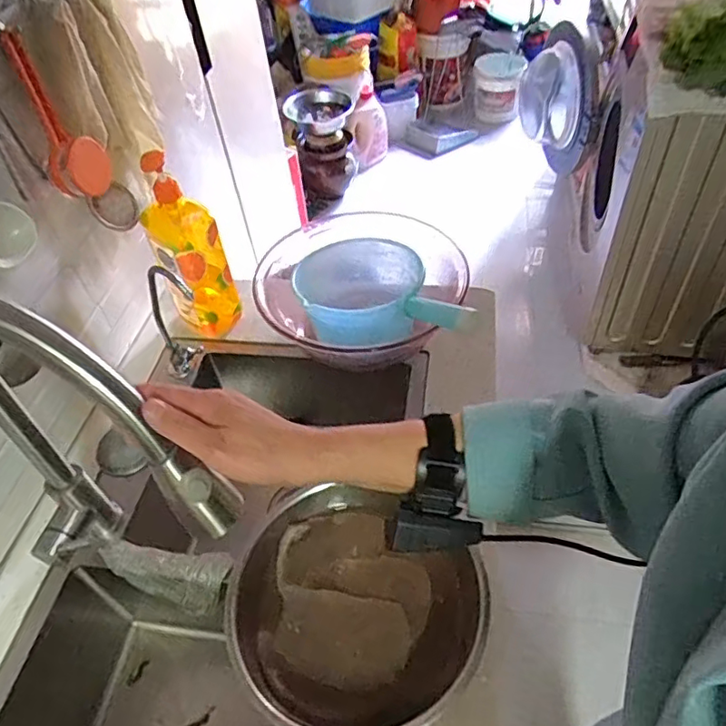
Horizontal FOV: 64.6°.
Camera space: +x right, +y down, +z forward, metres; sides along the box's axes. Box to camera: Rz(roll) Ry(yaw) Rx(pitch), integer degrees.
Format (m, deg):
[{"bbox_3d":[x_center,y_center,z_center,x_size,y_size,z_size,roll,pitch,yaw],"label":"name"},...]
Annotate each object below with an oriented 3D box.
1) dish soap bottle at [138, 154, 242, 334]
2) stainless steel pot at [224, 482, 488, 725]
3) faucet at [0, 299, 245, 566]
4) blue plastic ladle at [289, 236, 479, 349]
[{"bbox_3d":[-0.243,-0.159,0.799,0.088,0.258,0.083,-20,49,-12],"label":"dish soap bottle"},{"bbox_3d":[-0.012,0.246,0.579,0.242,0.067,0.231,-3,48,3],"label":"stainless steel pot"},{"bbox_3d":[-0.247,0.113,0.520,0.277,0.383,0.085,19,52,21],"label":"faucet"},{"bbox_3d":[0.024,-0.085,0.790,0.263,0.117,0.154,10,50,15],"label":"blue plastic ladle"}]

